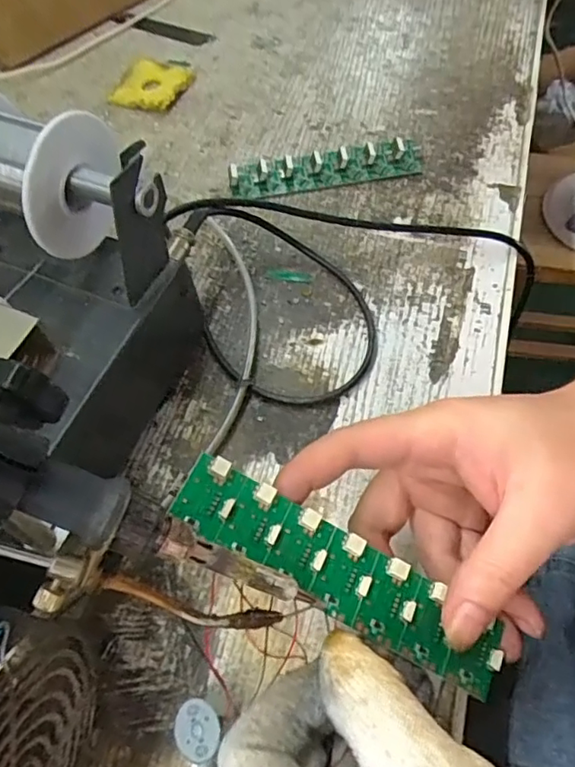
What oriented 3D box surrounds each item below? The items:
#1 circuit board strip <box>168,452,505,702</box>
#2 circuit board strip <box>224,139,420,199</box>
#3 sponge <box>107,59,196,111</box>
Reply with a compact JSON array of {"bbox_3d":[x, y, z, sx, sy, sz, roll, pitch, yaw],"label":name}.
[{"bbox_3d":[0.021,0.072,0.214,0.136,0.008,0.029,30,65,-3],"label":"circuit board strip"},{"bbox_3d":[0.029,-0.159,0.415,0.140,0.017,0.029,-6,61,-2],"label":"circuit board strip"},{"bbox_3d":[-0.114,-0.252,0.479,0.056,0.007,0.061,19,63,12],"label":"sponge"}]

